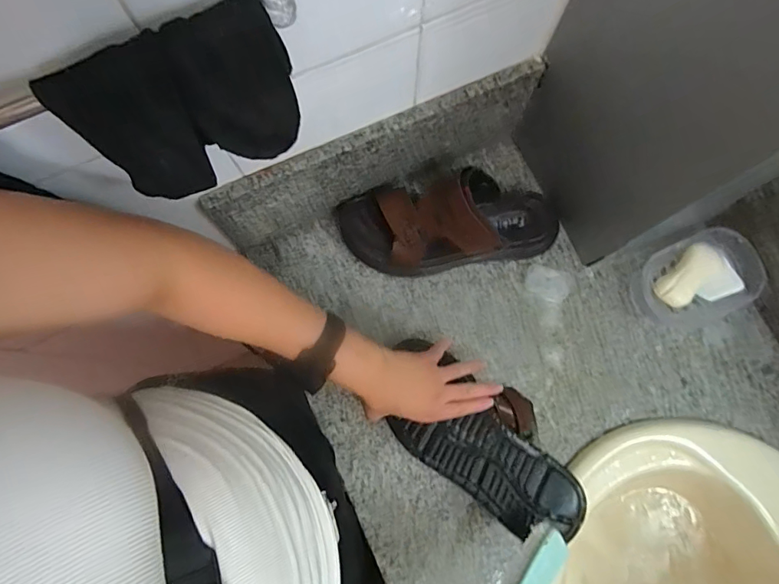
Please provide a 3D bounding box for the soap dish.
[{"bbox_3d":[0.391,-0.012,0.591,0.139,0.060,0.103,-24,78,-5],"label":"soap dish"}]

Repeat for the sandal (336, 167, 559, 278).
[{"bbox_3d":[0.079,-0.098,0.590,0.288,0.095,0.123,-8,77,-1],"label":"sandal"}]

